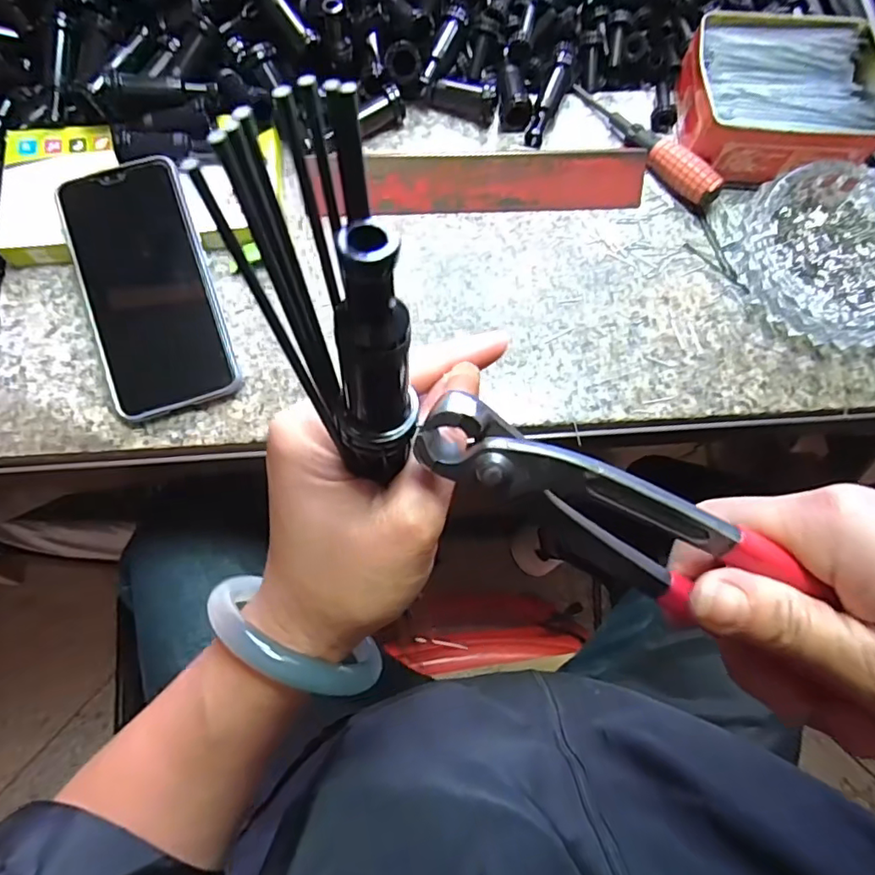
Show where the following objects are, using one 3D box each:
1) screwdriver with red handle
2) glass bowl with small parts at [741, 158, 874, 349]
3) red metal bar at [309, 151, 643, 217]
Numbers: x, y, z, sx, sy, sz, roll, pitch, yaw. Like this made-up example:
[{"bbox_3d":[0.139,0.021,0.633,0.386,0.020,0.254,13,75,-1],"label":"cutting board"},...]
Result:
[{"bbox_3d":[0.143,-0.210,0.392,0.016,0.018,0.133,-32,67,-8],"label":"screwdriver with red handle"},{"bbox_3d":[0.255,-0.117,0.358,0.117,0.027,0.117,0,75,-2],"label":"glass bowl with small parts"},{"bbox_3d":[0.028,-0.175,0.375,0.220,0.022,0.037,-3,78,-3],"label":"red metal bar"}]

